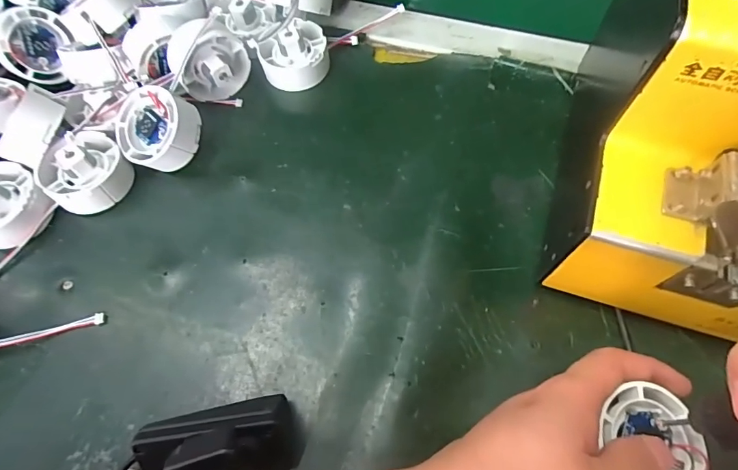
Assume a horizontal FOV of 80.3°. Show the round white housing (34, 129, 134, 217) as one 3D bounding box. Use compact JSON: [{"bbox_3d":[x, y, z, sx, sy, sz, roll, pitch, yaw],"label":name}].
[{"bbox_3d":[-0.195,-0.043,0.303,0.050,0.042,0.053,-1,63,3],"label":"round white housing"}]

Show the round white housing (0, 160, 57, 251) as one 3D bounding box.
[{"bbox_3d":[-0.245,-0.020,0.294,0.056,0.036,0.056,-1,63,3],"label":"round white housing"}]

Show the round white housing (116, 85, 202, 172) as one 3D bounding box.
[{"bbox_3d":[-0.149,-0.075,0.309,0.053,0.031,0.053,-2,82,18],"label":"round white housing"}]

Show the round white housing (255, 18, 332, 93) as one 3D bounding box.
[{"bbox_3d":[-0.059,-0.143,0.346,0.053,0.033,0.051,-1,63,3],"label":"round white housing"}]

